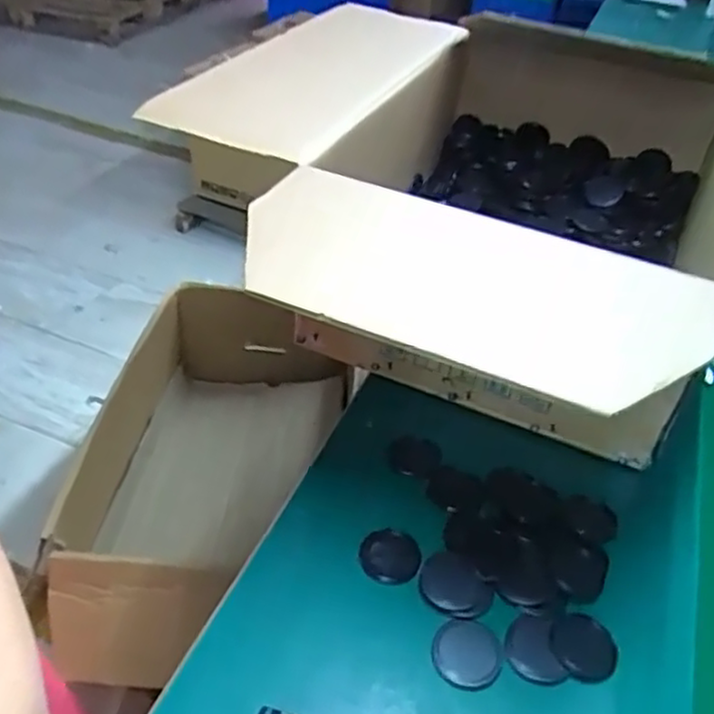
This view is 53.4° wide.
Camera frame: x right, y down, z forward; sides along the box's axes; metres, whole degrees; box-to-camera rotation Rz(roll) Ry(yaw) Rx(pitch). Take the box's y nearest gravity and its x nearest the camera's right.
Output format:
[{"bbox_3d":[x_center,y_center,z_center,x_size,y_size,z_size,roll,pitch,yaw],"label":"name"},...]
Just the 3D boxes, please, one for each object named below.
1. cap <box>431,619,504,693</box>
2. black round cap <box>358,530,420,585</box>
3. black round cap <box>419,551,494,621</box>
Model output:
[{"bbox_3d":[0.083,0.224,0.534,0.051,0.008,0.050,4,39,-3],"label":"cap"},{"bbox_3d":[0.027,0.162,0.584,0.048,0.007,0.049,4,39,-3],"label":"black round cap"},{"bbox_3d":[0.078,0.183,0.567,0.049,0.007,0.056,-21,46,-30],"label":"black round cap"}]

